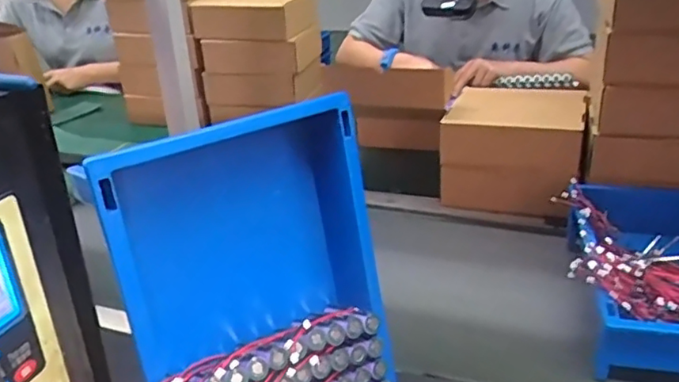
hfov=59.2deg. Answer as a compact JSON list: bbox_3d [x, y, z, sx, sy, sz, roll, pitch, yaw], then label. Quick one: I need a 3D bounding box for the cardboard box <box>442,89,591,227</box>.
[{"bbox_3d":[0.305,-0.081,1.041,0.212,0.154,0.243,8,27,20],"label":"cardboard box"}]

